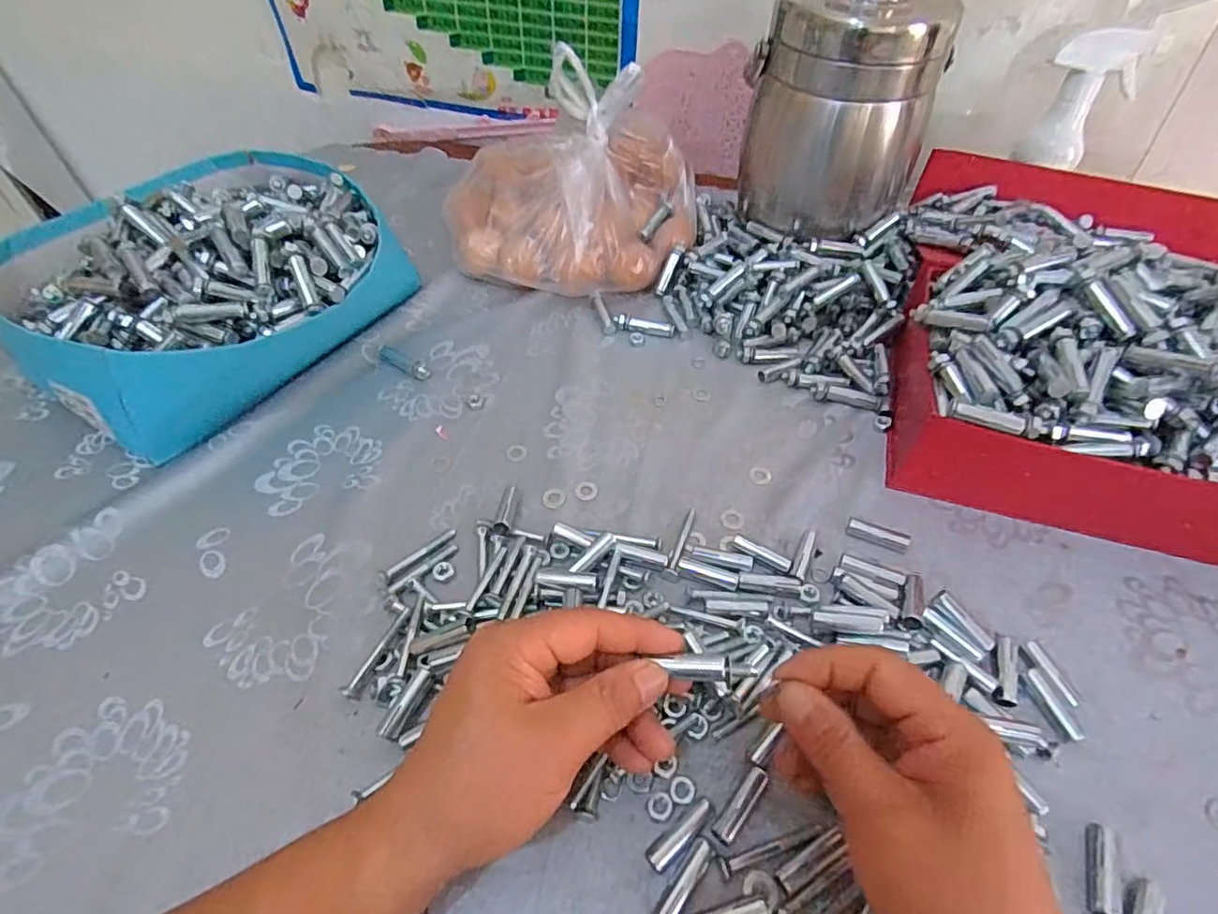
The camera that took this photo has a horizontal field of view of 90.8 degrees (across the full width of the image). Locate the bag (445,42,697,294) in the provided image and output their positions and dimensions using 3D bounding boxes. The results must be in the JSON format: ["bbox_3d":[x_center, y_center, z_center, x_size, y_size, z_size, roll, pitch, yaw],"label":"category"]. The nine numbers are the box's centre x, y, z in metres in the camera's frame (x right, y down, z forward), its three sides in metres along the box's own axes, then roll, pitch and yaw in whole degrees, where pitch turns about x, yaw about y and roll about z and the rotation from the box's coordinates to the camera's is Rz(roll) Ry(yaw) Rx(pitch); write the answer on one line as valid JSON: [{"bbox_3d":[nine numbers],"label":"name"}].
[{"bbox_3d":[-0.035,-0.247,0.555,0.241,0.158,0.151,1,51,-1],"label":"bag"}]

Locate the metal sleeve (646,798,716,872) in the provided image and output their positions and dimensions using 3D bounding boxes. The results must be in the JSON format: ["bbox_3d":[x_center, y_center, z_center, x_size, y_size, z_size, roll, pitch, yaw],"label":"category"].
[{"bbox_3d":[0.036,0.185,0.295,0.040,0.008,0.011,-31,57,-23],"label":"metal sleeve"}]

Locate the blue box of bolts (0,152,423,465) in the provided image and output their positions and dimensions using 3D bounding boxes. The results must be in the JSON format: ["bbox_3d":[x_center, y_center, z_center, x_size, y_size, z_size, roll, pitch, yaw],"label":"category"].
[{"bbox_3d":[-0.331,-0.154,0.501,0.270,0.116,0.267,37,59,26],"label":"blue box of bolts"}]

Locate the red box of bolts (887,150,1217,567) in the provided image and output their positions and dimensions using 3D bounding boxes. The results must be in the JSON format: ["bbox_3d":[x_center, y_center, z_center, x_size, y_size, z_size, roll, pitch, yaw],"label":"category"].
[{"bbox_3d":[0.397,-0.121,0.478,0.287,0.124,0.385,15,52,11],"label":"red box of bolts"}]

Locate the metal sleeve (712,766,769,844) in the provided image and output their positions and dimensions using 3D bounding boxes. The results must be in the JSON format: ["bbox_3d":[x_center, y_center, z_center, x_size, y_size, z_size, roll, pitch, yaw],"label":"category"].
[{"bbox_3d":[0.067,0.176,0.304,0.011,0.006,0.038,33,57,24],"label":"metal sleeve"}]

